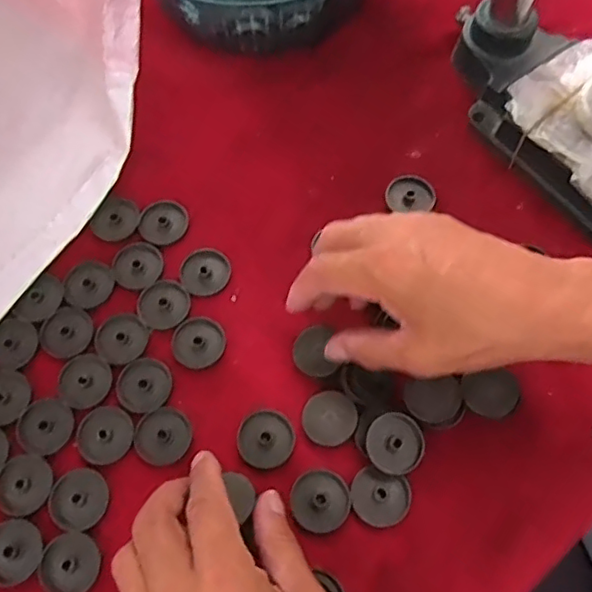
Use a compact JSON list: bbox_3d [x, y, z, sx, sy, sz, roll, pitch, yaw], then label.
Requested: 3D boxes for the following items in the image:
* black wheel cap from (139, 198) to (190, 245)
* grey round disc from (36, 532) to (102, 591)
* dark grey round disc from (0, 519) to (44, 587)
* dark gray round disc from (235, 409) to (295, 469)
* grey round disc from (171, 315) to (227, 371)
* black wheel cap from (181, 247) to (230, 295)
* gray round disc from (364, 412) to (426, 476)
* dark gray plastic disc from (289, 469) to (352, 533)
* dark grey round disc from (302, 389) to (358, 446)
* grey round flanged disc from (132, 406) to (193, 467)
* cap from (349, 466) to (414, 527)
[{"bbox_3d":[-0.091,-0.052,0.405,0.032,0.004,0.033,-1,67,1],"label":"black wheel cap"},{"bbox_3d":[-0.124,0.146,0.320,0.033,0.004,0.032,-1,67,1],"label":"grey round disc"},{"bbox_3d":[-0.157,0.141,0.325,0.032,0.004,0.033,-1,67,1],"label":"dark grey round disc"},{"bbox_3d":[-0.018,0.083,0.346,0.033,0.004,0.033,-1,67,1],"label":"dark gray round disc"},{"bbox_3d":[-0.061,0.029,0.372,0.033,0.004,0.033,-1,67,1],"label":"grey round disc"},{"bbox_3d":[-0.060,-0.017,0.390,0.033,0.004,0.032,-1,67,1],"label":"black wheel cap"},{"bbox_3d":[0.057,0.086,0.341,0.032,0.010,0.033,-1,67,1],"label":"gray round disc"},{"bbox_3d":[0.014,0.115,0.333,0.033,0.004,0.032,-1,67,1],"label":"dark gray plastic disc"},{"bbox_3d":[0.020,0.072,0.349,0.031,0.007,0.031,-1,67,1],"label":"dark grey round disc"},{"bbox_3d":[-0.078,0.083,0.349,0.033,0.004,0.033,-1,67,1],"label":"grey round flanged disc"},{"bbox_3d":[0.048,0.114,0.335,0.033,0.004,0.030,-1,67,1],"label":"cap"}]

